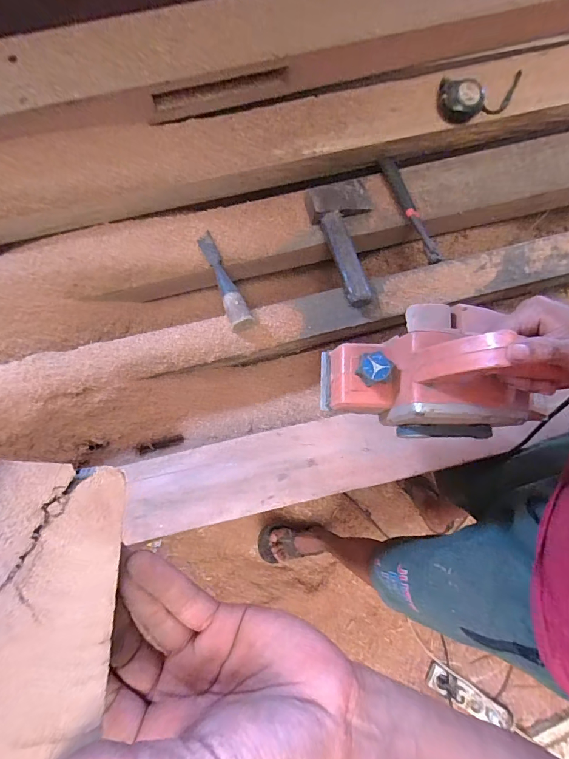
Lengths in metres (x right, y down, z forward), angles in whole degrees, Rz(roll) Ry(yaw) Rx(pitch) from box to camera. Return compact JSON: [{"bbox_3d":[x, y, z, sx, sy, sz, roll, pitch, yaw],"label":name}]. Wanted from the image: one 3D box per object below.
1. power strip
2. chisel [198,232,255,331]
[{"bbox_3d":[0.538,0.912,1.056,0.257,0.038,0.063,28,77,7],"label":"power strip"},{"bbox_3d":[-0.103,-0.171,0.613,0.033,0.031,0.192,-22,76,-6],"label":"chisel"}]

